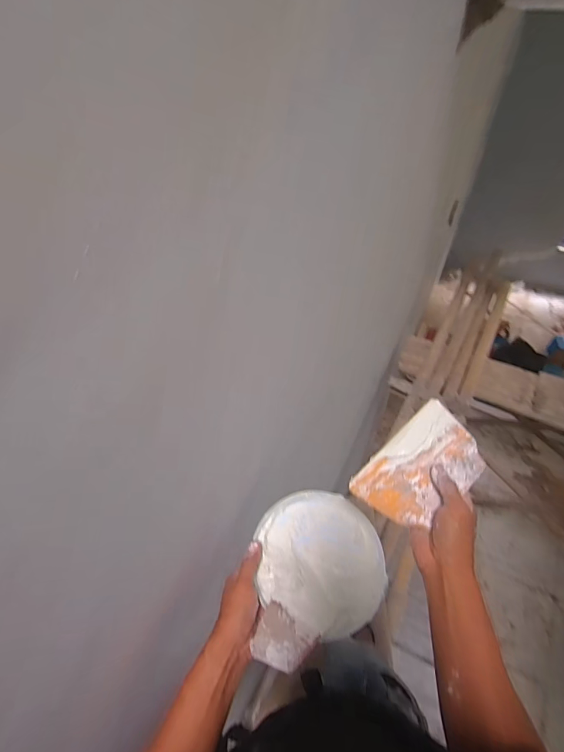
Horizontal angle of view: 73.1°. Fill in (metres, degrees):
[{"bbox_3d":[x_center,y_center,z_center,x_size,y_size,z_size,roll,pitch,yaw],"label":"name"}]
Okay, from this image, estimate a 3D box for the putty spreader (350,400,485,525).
[{"bbox_3d":[0.170,0.115,0.469,0.153,0.007,0.098,-39,71,-7],"label":"putty spreader"}]

